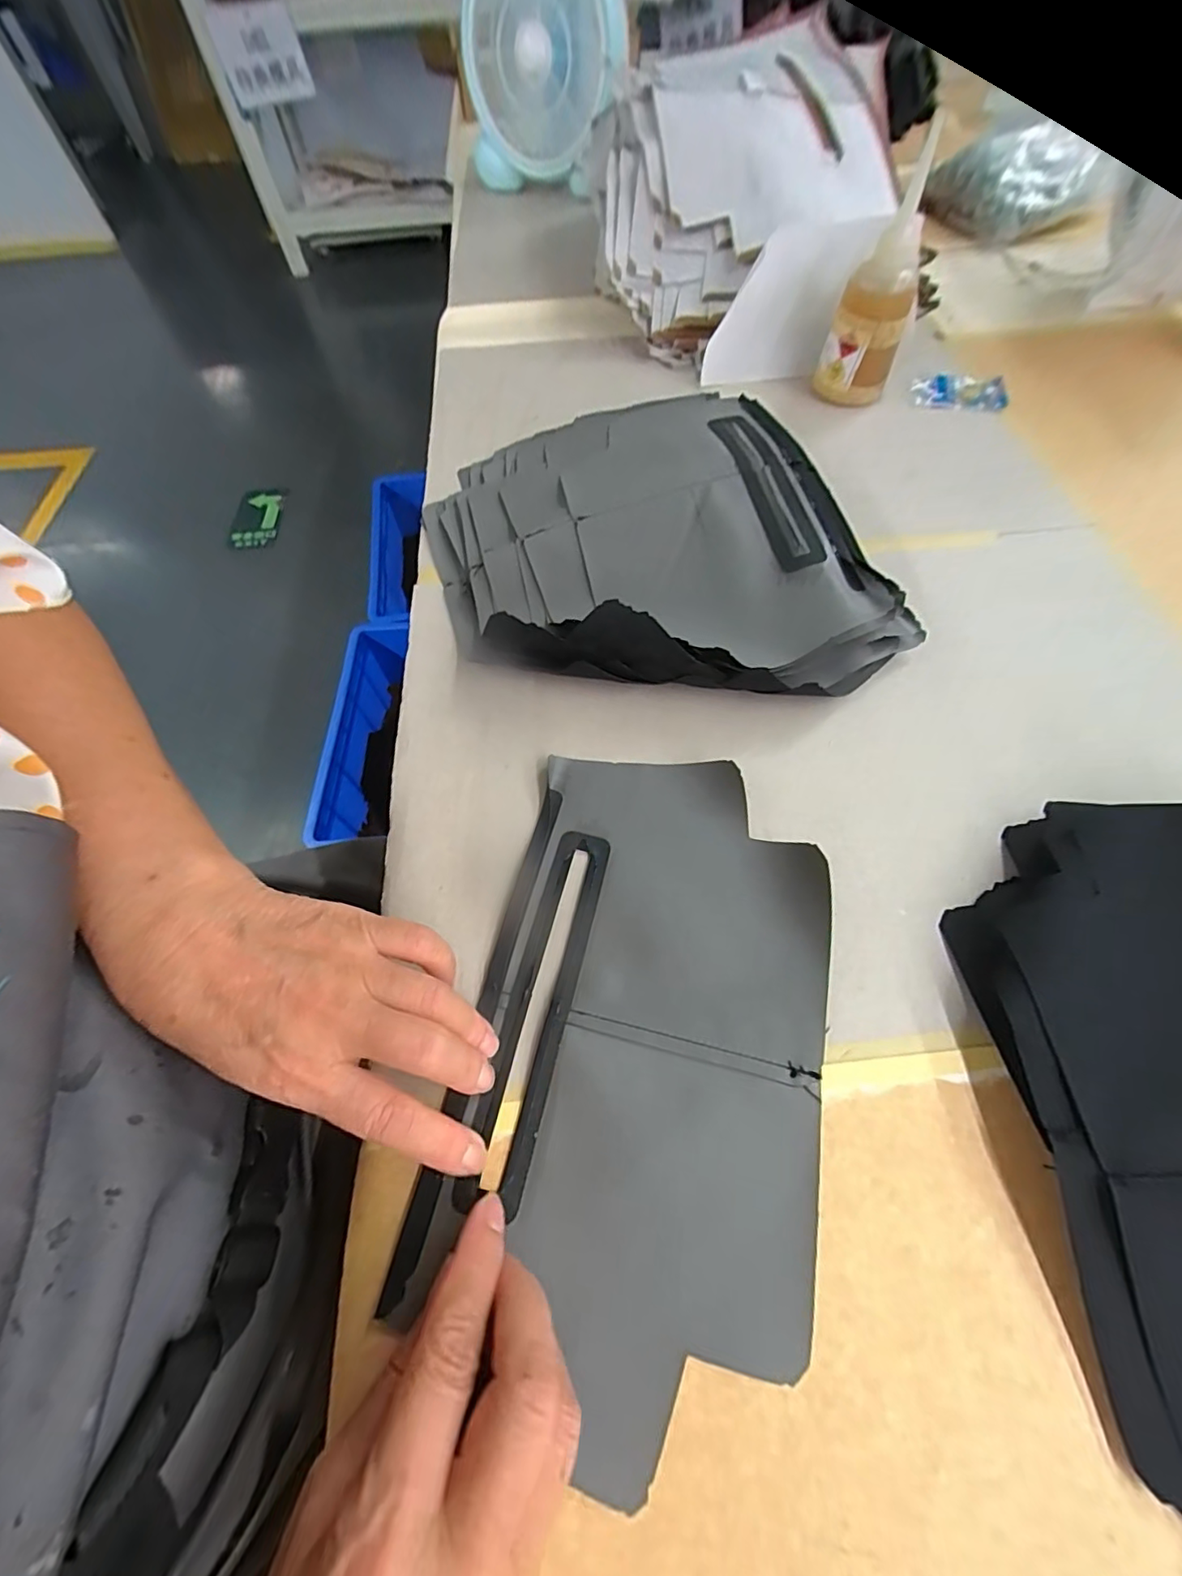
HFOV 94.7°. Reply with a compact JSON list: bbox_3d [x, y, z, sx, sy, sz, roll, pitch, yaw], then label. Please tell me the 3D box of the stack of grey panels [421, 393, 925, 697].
[{"bbox_3d":[0.031,-0.191,0.400,0.293,0.061,0.324,-12,61,-6],"label":"stack of grey panels"}]

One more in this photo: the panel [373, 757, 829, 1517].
[{"bbox_3d":[0.027,0.112,0.262,0.161,0.007,0.280,11,62,8],"label":"panel"}]

